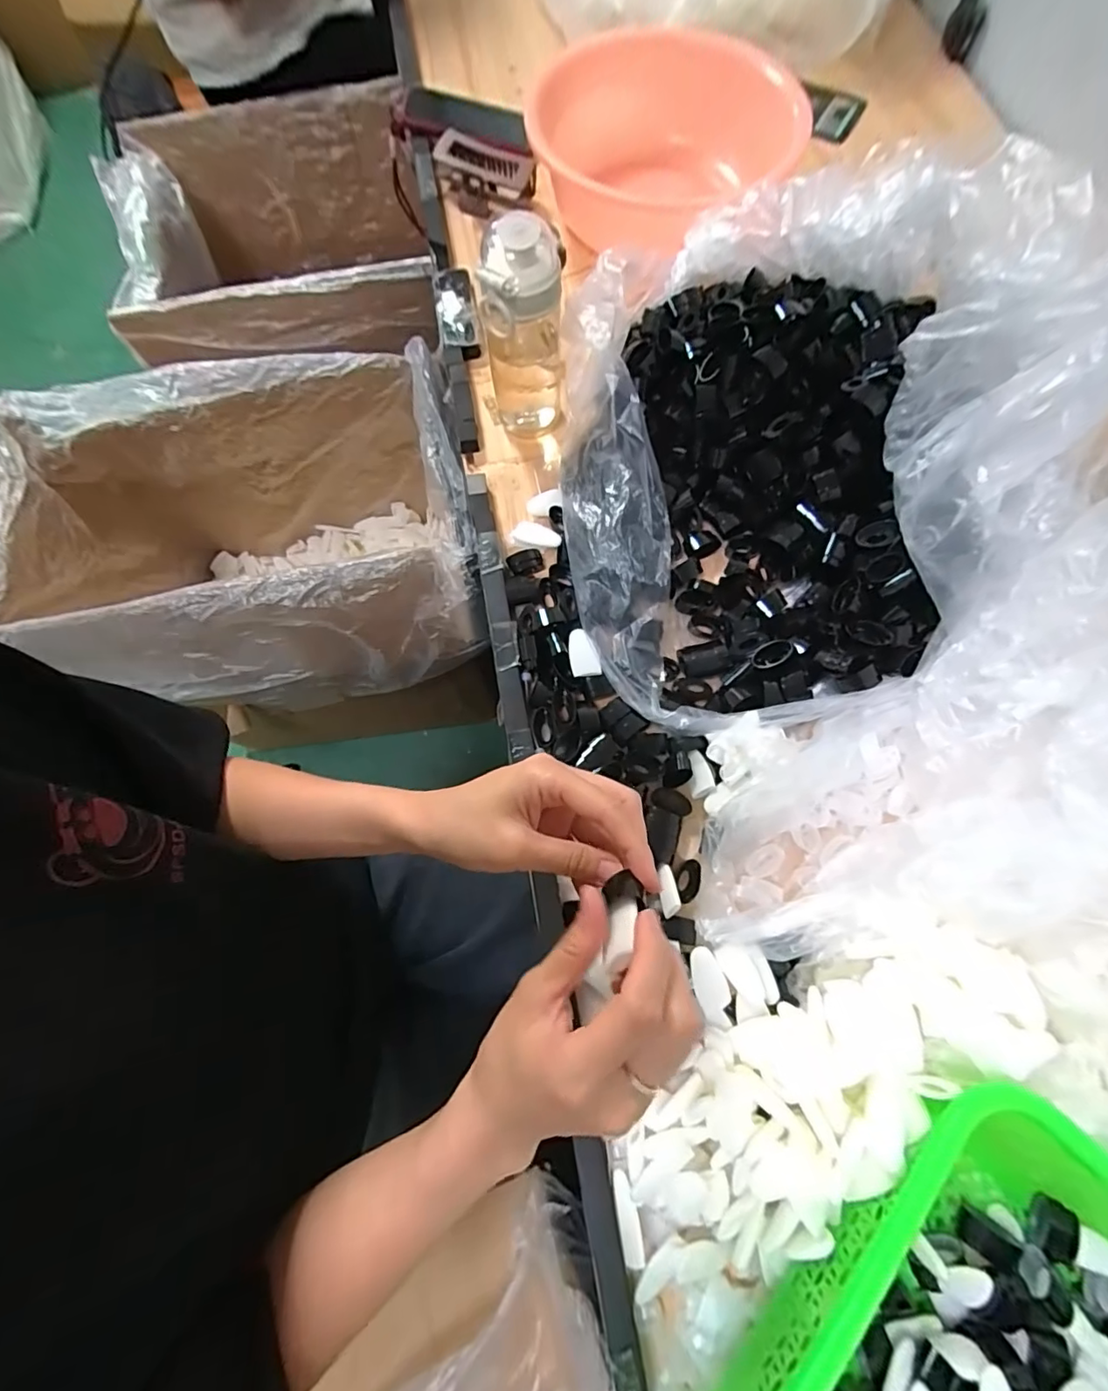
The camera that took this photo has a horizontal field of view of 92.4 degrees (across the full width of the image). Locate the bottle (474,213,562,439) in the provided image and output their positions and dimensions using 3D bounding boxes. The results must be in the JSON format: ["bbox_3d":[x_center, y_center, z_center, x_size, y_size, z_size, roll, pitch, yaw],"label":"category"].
[{"bbox_3d":[-0.027,-0.316,0.478,0.067,0.175,0.056,-4,72,1],"label":"bottle"}]

